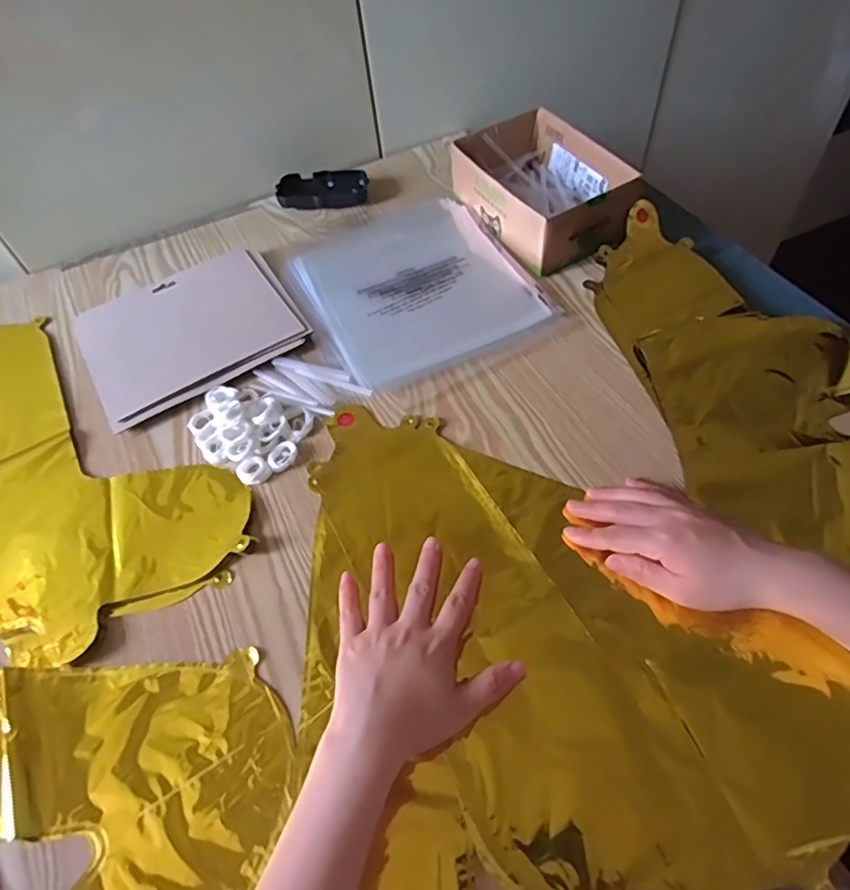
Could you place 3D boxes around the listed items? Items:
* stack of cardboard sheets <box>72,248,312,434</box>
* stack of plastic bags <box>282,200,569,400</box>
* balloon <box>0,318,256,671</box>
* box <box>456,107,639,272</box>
[{"bbox_3d":[-0.242,-0.122,0.605,0.205,0.010,0.181,-29,58,-14],"label":"stack of cardboard sheets"},{"bbox_3d":[-0.014,-0.176,0.626,0.214,0.011,0.238,-23,56,-10],"label":"stack of plastic bags"},{"bbox_3d":[-0.349,0.030,0.512,0.407,0.012,0.216,31,64,24],"label":"balloon"},{"bbox_3d":[0.125,-0.281,0.644,0.133,0.066,0.194,-28,58,-14],"label":"box"}]

